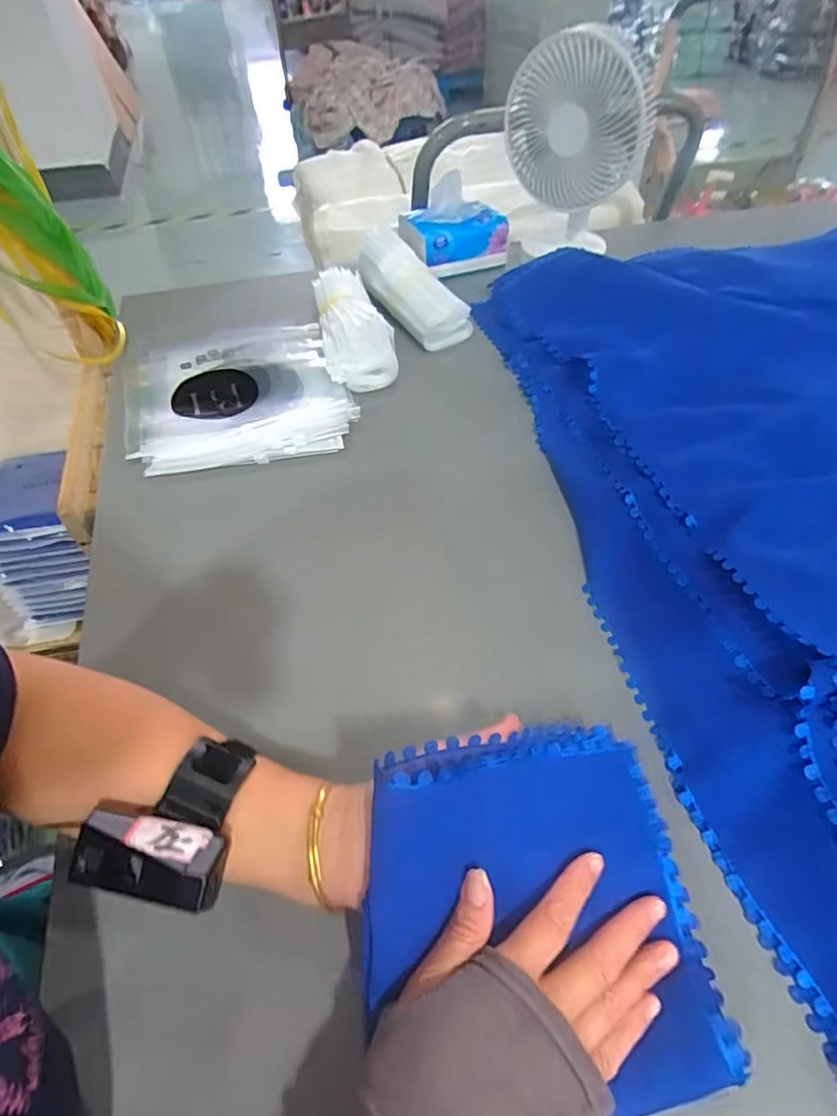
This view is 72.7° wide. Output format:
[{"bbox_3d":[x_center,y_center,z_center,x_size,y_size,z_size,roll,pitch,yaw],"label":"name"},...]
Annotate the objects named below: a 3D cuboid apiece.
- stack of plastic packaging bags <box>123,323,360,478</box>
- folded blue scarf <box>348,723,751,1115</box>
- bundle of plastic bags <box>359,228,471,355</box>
[{"bbox_3d":[-0.212,-0.191,0.659,0.238,0.029,0.267,-18,53,-13],"label":"stack of plastic packaging bags"},{"bbox_3d":[0.062,0.185,0.302,0.182,0.037,0.180,0,65,-17],"label":"folded blue scarf"},{"bbox_3d":[-0.017,-0.360,0.753,0.082,0.049,0.210,-28,70,-16],"label":"bundle of plastic bags"}]

